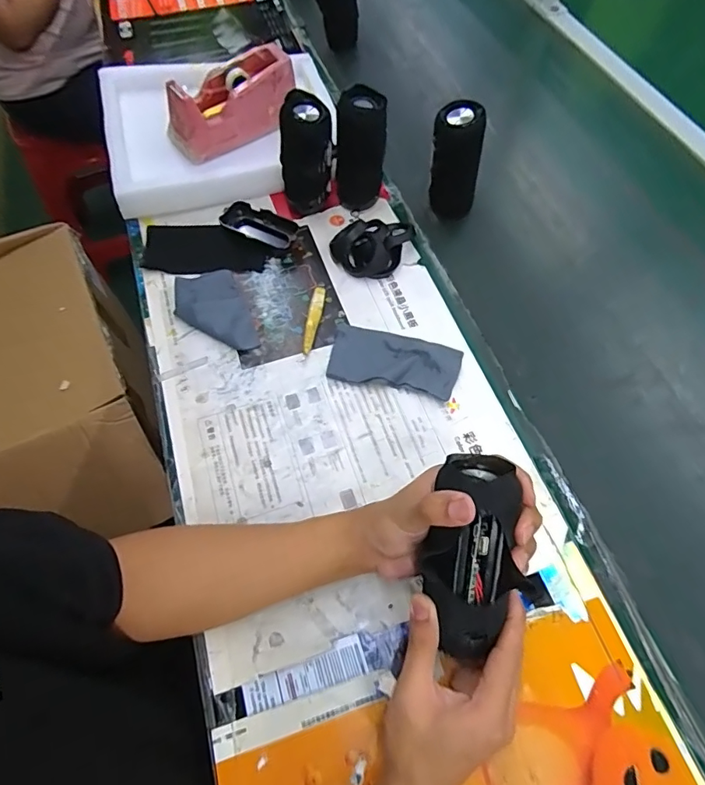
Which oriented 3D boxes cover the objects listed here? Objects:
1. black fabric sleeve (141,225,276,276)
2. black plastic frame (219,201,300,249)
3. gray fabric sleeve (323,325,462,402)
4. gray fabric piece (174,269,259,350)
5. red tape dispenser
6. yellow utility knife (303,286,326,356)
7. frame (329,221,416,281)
[{"bbox_3d":[-0.203,-0.203,0.666,0.177,0.010,0.087,0,62,1],"label":"black fabric sleeve"},{"bbox_3d":[-0.134,-0.236,0.675,0.111,0.020,0.045,22,64,12],"label":"black plastic frame"},{"bbox_3d":[0.050,-0.039,0.580,0.153,0.014,0.076,12,63,8],"label":"gray fabric sleeve"},{"bbox_3d":[-0.179,-0.106,0.609,0.084,0.014,0.136,-20,63,-9],"label":"gray fabric piece"},{"bbox_3d":[-0.185,-0.443,0.719,0.207,0.112,0.076,-39,68,-8],"label":"red tape dispenser"},{"bbox_3d":[-0.048,-0.095,0.605,0.016,0.007,0.104,6,62,4],"label":"yellow utility knife"},{"bbox_3d":[0.027,-0.198,0.641,0.112,0.042,0.085,-1,61,1],"label":"frame"}]

